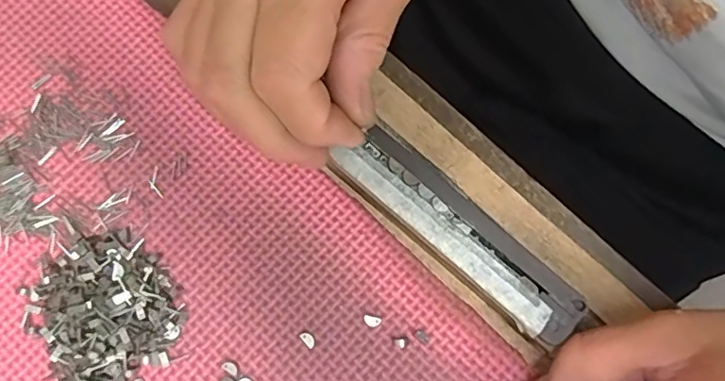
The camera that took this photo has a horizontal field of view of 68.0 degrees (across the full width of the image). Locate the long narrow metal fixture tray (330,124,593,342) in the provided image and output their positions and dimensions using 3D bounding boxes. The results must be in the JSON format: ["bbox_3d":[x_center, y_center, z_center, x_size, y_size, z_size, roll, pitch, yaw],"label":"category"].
[{"bbox_3d":[0.036,0.015,0.198,0.101,0.007,0.022,41,83,6],"label":"long narrow metal fixture tray"}]

